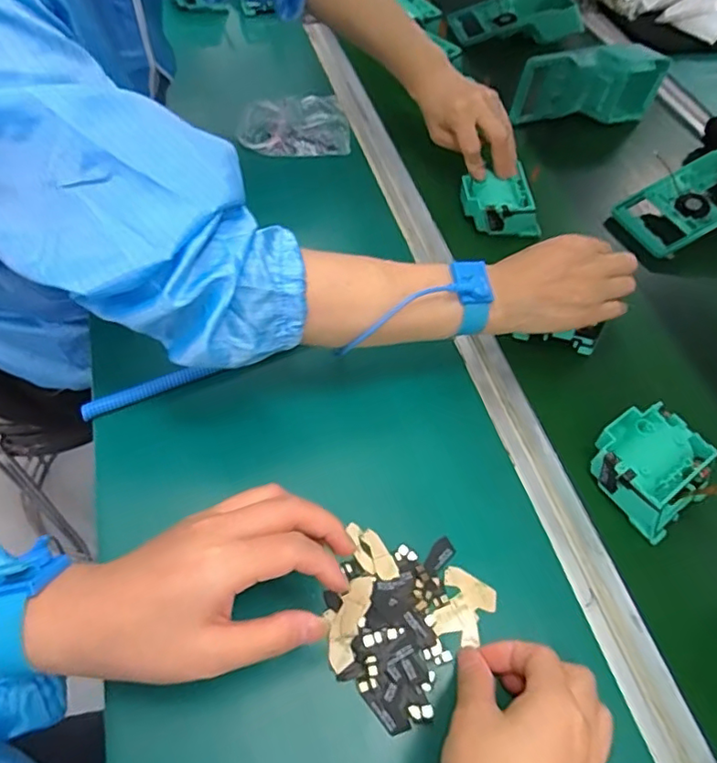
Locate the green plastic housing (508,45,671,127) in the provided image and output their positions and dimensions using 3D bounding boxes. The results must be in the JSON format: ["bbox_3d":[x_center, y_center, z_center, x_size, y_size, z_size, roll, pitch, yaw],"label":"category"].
[{"bbox_3d":[0.285,-0.357,0.701,0.190,0.091,0.042,-1,57,-3],"label":"green plastic housing"}]

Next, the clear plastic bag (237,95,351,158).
[{"bbox_3d":[-0.071,-0.282,0.633,0.119,0.040,0.066,0,57,-3],"label":"clear plastic bag"}]

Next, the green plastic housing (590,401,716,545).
[{"bbox_3d":[0.216,0.063,0.418,0.076,0.034,0.076,-32,64,-21],"label":"green plastic housing"}]

